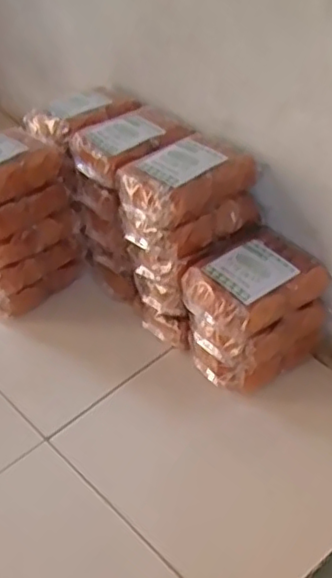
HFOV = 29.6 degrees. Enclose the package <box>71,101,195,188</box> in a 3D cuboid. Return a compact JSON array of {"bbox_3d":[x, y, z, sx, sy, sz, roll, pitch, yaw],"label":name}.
[{"bbox_3d":[-0.058,-0.234,1.006,0.171,0.042,0.144,-30,44,-25],"label":"package"}]

